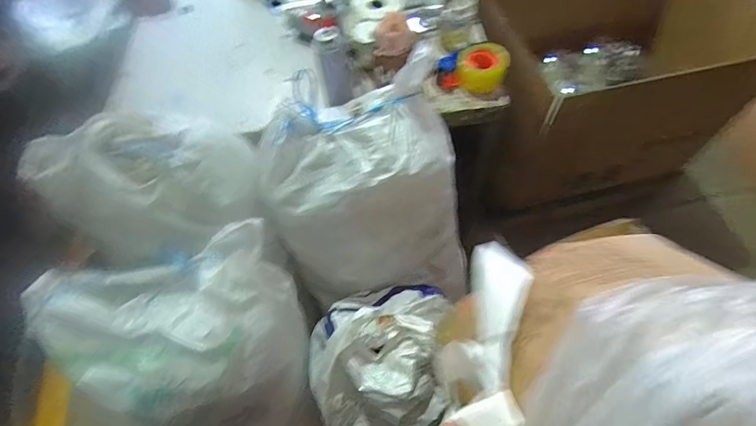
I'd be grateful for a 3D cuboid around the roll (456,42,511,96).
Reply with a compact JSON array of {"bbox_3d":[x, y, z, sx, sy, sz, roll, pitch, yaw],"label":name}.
[{"bbox_3d":[0.249,-0.348,0.921,0.103,0.063,0.103,-2,60,3],"label":"roll"}]

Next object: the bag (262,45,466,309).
[{"bbox_3d":[-0.015,-0.037,0.880,0.414,0.423,0.353,4,61,7],"label":"bag"}]

